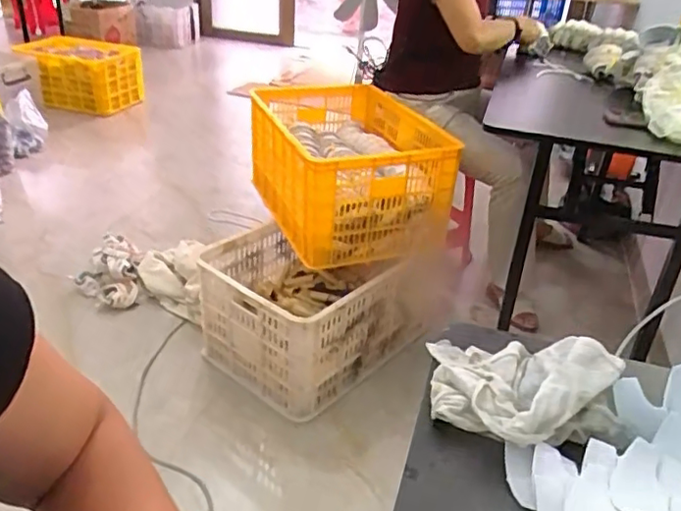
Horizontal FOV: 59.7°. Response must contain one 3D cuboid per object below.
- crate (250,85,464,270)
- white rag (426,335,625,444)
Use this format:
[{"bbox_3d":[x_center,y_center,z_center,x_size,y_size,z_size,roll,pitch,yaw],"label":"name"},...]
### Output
[{"bbox_3d":[0.011,-0.254,1.655,0.429,0.282,0.599,-9,33,-21],"label":"crate"},{"bbox_3d":[0.153,0.109,0.509,0.156,0.058,0.126,11,33,12],"label":"white rag"}]

